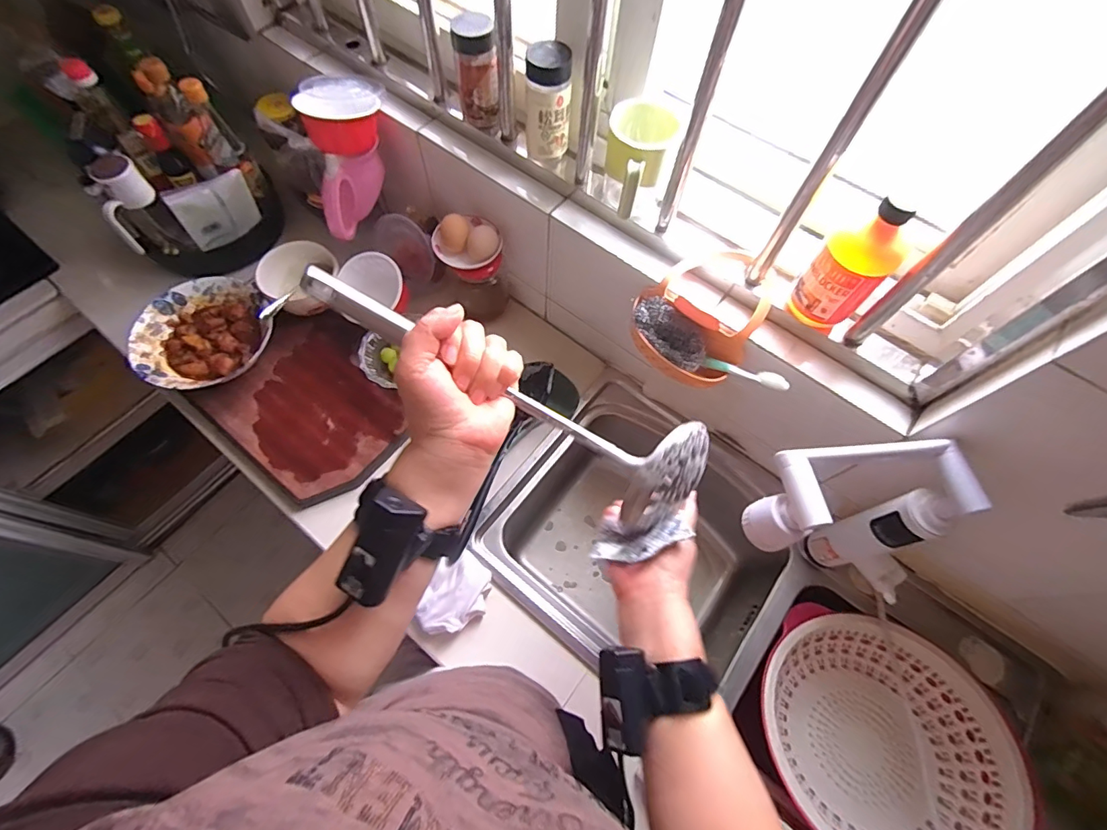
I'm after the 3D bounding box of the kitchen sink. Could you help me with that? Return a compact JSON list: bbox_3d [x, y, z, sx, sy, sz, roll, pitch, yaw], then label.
[{"bbox_3d":[0.134,0.217,0.826,0.407,0.252,0.384,34,69,13],"label":"kitchen sink"}]

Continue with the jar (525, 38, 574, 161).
[{"bbox_3d":[-0.007,-0.392,0.611,0.055,0.121,0.054,1,66,-2],"label":"jar"}]

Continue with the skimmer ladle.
[{"bbox_3d":[-0.017,-0.008,0.386,0.347,0.066,0.094,29,66,-15],"label":"skimmer ladle"}]

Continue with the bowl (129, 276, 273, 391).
[{"bbox_3d":[-0.546,-0.125,0.775,0.192,0.074,0.188,1,66,-2],"label":"bowl"}]

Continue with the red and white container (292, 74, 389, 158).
[{"bbox_3d":[-0.313,-0.456,0.728,0.113,0.068,0.109,1,66,-2],"label":"red and white container"}]

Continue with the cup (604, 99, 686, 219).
[{"bbox_3d":[0.098,-0.293,0.555,0.079,0.084,0.085,1,66,-2],"label":"cup"}]

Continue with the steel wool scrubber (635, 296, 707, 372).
[{"bbox_3d":[0.146,-0.102,0.605,0.044,0.034,0.102,-40,73,-18],"label":"steel wool scrubber"}]

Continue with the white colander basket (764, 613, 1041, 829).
[{"bbox_3d":[0.422,0.411,0.635,0.311,0.105,0.311,-3,51,4],"label":"white colander basket"}]

